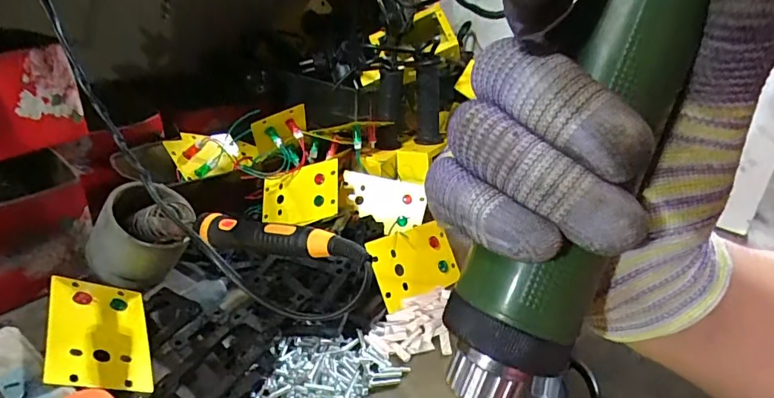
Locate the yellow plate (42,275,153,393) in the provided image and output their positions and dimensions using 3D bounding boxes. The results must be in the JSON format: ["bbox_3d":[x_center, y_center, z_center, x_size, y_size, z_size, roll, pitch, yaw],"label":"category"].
[{"bbox_3d":[-0.184,0.084,0.302,0.058,0.004,0.091,29,12,-41],"label":"yellow plate"}]

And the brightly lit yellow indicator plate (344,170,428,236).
[{"bbox_3d":[-0.004,0.004,0.503,0.089,0.056,0.010,11,3,10],"label":"brightly lit yellow indicator plate"}]

